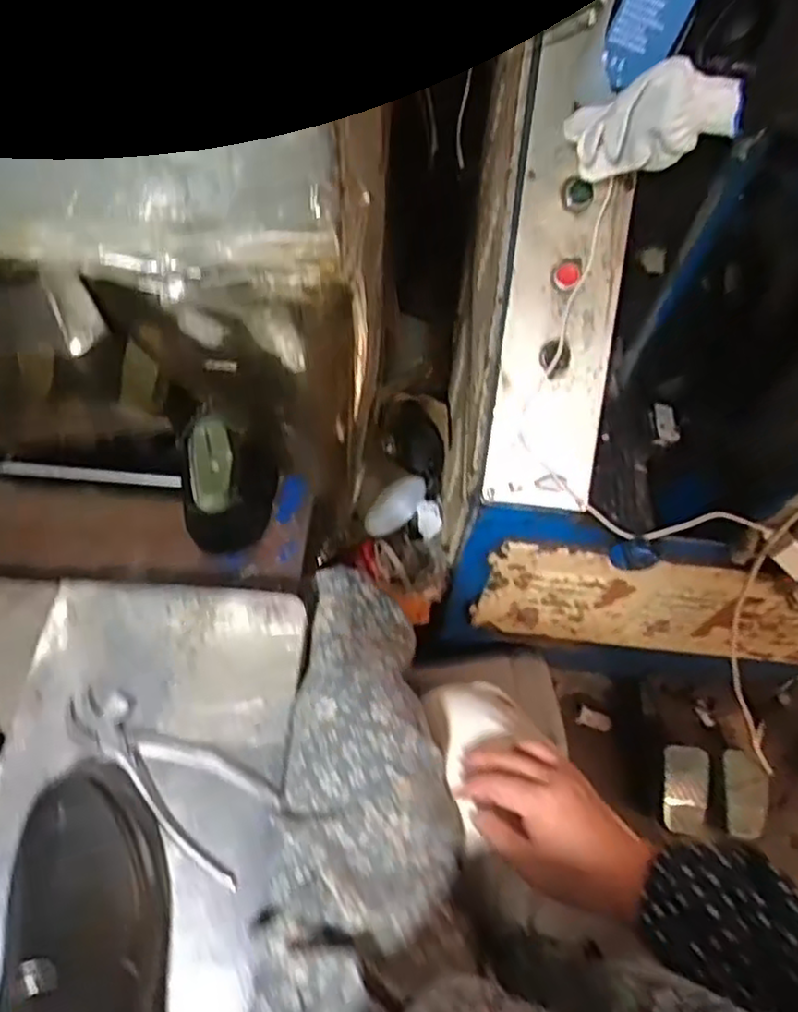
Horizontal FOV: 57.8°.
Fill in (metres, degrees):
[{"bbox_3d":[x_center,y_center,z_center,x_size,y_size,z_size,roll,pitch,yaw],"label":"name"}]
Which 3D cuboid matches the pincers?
[{"bbox_3d":[-0.185,0.210,0.570,0.188,0.016,0.069,29,61,13],"label":"pincers"}]

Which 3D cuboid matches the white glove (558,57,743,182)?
[{"bbox_3d":[0.221,-0.340,0.643,0.099,0.150,0.060,14,80,-28],"label":"white glove"}]

